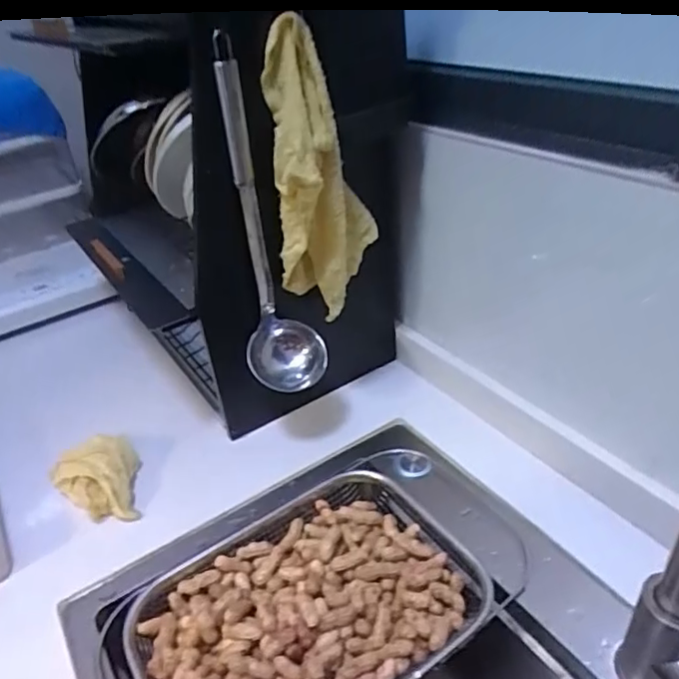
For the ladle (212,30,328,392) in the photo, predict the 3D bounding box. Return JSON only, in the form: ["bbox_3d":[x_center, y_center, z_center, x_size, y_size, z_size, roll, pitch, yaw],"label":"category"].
[{"bbox_3d":[-0.073,-0.112,0.580,0.076,0.327,0.117,-8,34,-1],"label":"ladle"}]

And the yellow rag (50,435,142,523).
[{"bbox_3d":[-0.253,0.153,0.619,0.083,0.054,0.095,-26,38,-26],"label":"yellow rag"}]

